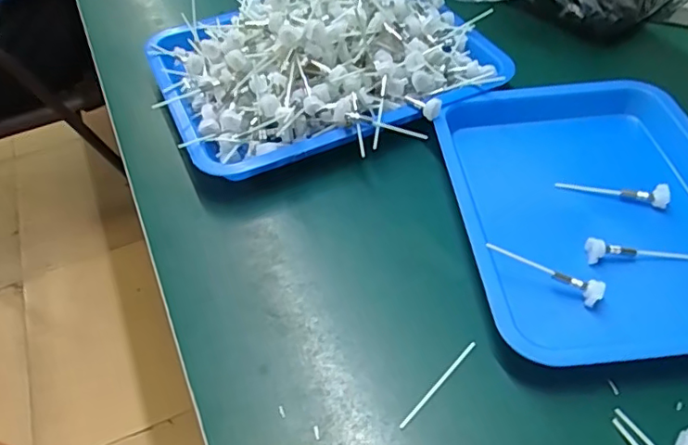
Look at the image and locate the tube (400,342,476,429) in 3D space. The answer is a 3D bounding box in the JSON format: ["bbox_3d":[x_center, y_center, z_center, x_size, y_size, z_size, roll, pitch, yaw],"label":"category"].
[{"bbox_3d":[0.064,0.107,0.367,0.004,0.004,0.080,34,59,29],"label":"tube"}]

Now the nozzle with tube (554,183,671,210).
[{"bbox_3d":[0.227,-0.027,0.467,0.086,0.024,0.012,14,51,16],"label":"nozzle with tube"}]

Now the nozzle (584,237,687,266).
[{"bbox_3d":[0.228,0.022,0.421,0.085,0.021,0.014,-2,48,2],"label":"nozzle"}]

